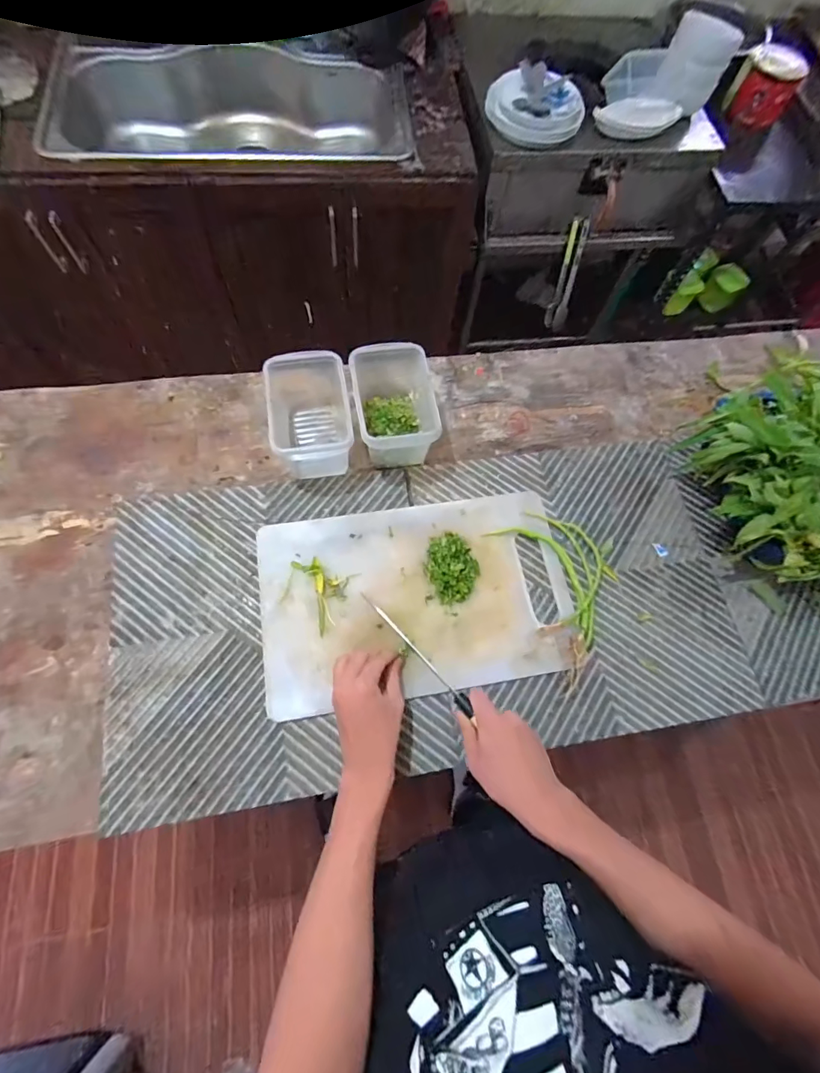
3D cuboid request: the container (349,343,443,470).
[{"bbox_3d":[-0.025,-0.186,0.660,0.100,0.103,0.152,-9,69,-7],"label":"container"}]

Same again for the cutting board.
[{"bbox_3d":[0.009,0.074,0.606,0.391,0.019,0.246,-9,69,-7],"label":"cutting board"}]

